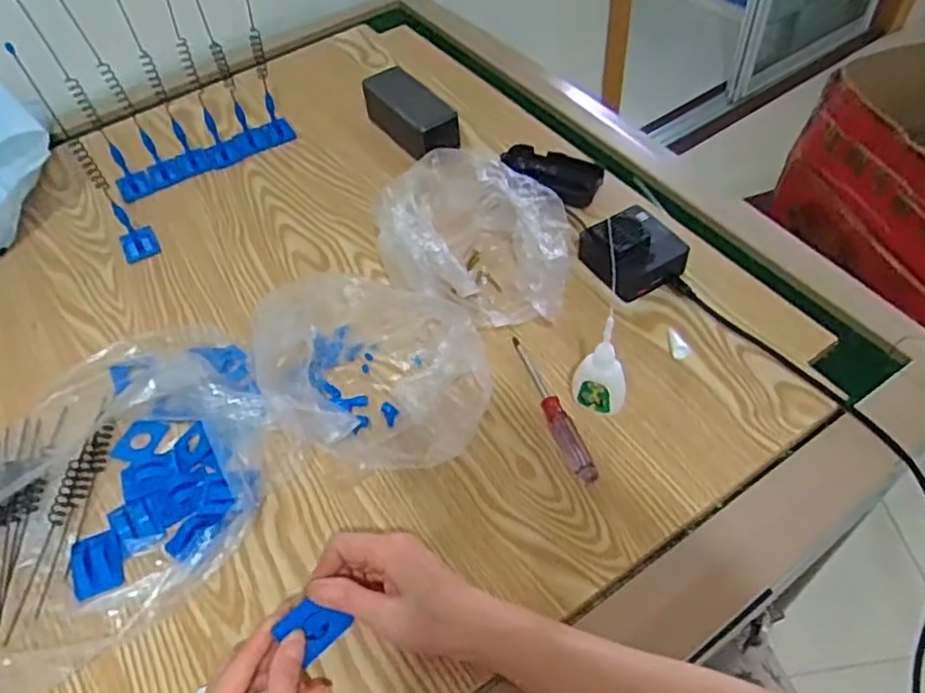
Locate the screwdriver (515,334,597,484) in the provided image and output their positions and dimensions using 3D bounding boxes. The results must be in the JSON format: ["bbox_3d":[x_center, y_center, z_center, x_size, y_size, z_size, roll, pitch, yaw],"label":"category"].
[{"bbox_3d":[0.071,0.046,0.567,0.018,0.017,0.147,-18,53,-10],"label":"screwdriver"}]

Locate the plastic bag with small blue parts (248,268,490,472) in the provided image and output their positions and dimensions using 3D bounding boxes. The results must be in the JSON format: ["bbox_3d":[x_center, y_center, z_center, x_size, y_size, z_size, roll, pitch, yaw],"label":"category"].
[{"bbox_3d":[-0.067,0.002,0.571,0.181,0.086,0.187,4,52,7],"label":"plastic bag with small blue parts"}]

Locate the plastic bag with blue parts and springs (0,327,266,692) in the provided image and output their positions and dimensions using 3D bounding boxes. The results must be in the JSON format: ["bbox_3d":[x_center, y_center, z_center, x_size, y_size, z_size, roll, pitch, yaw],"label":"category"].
[{"bbox_3d":[-0.287,0.087,0.523,0.239,0.088,0.292,36,62,28],"label":"plastic bag with blue parts and springs"}]

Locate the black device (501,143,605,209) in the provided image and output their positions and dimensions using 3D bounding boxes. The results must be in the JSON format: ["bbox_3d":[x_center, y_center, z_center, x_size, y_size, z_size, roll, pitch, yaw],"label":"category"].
[{"bbox_3d":[0.097,-0.184,0.738,0.107,0.026,0.047,35,62,27],"label":"black device"}]

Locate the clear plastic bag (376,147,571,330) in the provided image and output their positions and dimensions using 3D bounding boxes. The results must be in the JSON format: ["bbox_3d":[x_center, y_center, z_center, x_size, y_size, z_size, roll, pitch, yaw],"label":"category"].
[{"bbox_3d":[0.010,-0.097,0.644,0.174,0.083,0.159,6,53,9],"label":"clear plastic bag"}]

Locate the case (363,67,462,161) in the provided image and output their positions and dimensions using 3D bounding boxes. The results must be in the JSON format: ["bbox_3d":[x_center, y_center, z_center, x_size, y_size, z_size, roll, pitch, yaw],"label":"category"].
[{"bbox_3d":[-0.056,-0.259,0.789,0.055,0.053,0.142,-34,57,-21],"label":"case"}]

